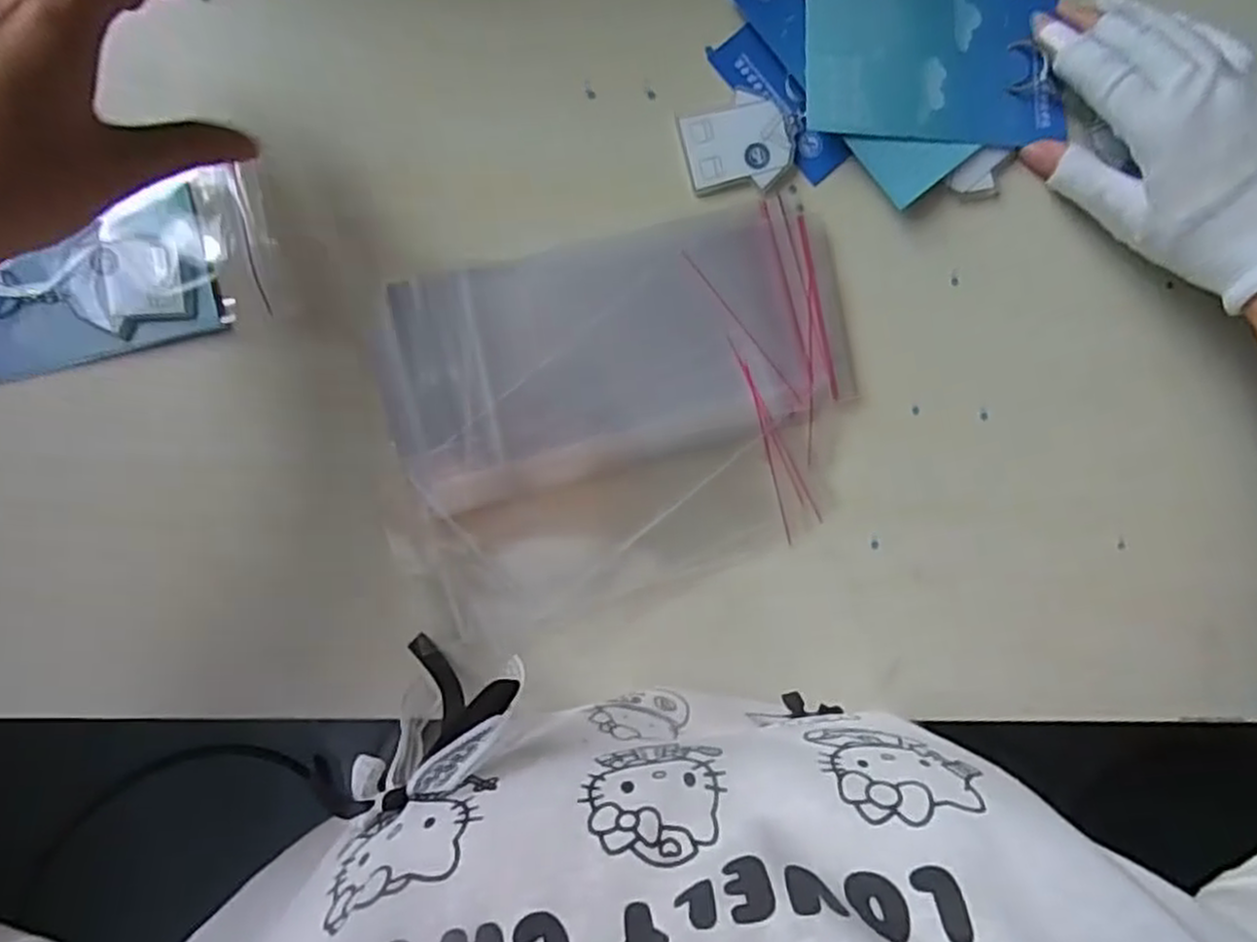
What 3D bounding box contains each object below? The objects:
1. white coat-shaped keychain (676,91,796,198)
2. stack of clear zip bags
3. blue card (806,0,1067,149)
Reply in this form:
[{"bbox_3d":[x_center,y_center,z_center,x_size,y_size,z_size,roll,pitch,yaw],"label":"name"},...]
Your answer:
[{"bbox_3d":[0.053,-0.157,0.362,0.053,0.004,0.045,-11,88,-3],"label":"white coat-shaped keychain"},{"bbox_3d":[0.000,-0.026,0.353,0.219,0.018,0.162,-15,90,-3],"label":"stack of clear zip bags"},{"bbox_3d":[0.150,-0.202,0.369,0.128,0.005,0.083,-1,88,-10],"label":"blue card"}]

